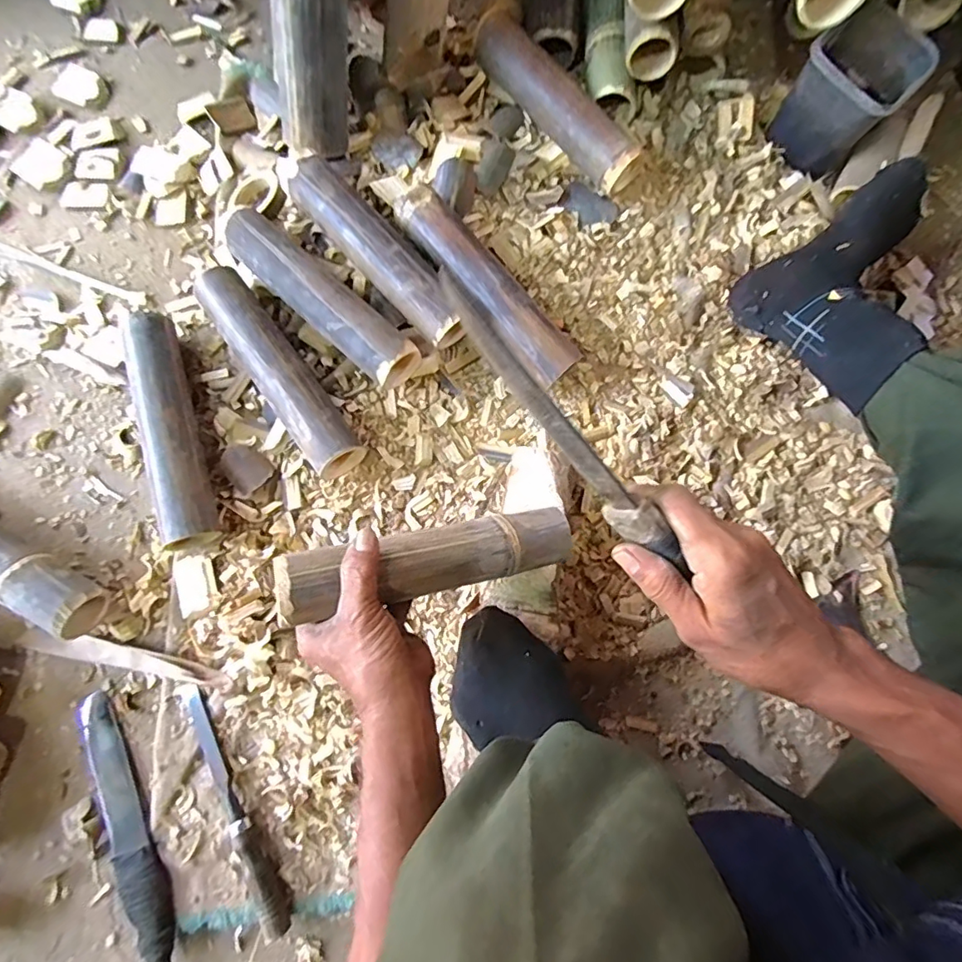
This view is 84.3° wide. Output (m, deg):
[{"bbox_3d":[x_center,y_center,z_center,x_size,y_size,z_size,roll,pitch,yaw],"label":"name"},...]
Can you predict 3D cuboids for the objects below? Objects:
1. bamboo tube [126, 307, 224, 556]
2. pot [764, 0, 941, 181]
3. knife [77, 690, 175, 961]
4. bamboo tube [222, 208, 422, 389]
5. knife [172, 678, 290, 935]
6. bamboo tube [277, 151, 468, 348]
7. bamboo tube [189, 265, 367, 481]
[{"bbox_3d":[-0.336,-0.057,0.578,0.050,0.059,0.266,-18,80,-4],"label":"bamboo tube"},{"bbox_3d":[0.421,-0.447,0.626,0.108,0.123,0.110,0,80,-1],"label":"pot"},{"bbox_3d":[-0.351,0.350,0.526,0.041,0.022,0.277,-27,81,-5],"label":"knife"},{"bbox_3d":[-0.179,-0.201,0.600,0.253,0.068,0.054,40,82,6],"label":"bamboo tube"},{"bbox_3d":[-0.249,0.320,0.524,0.025,0.025,0.245,-28,81,-6],"label":"knife"},{"bbox_3d":[-0.127,-0.268,0.607,0.056,0.063,0.291,-42,83,-8],"label":"bamboo tube"},{"bbox_3d":[-0.223,-0.121,0.590,0.054,0.059,0.274,-36,82,-7],"label":"bamboo tube"}]

